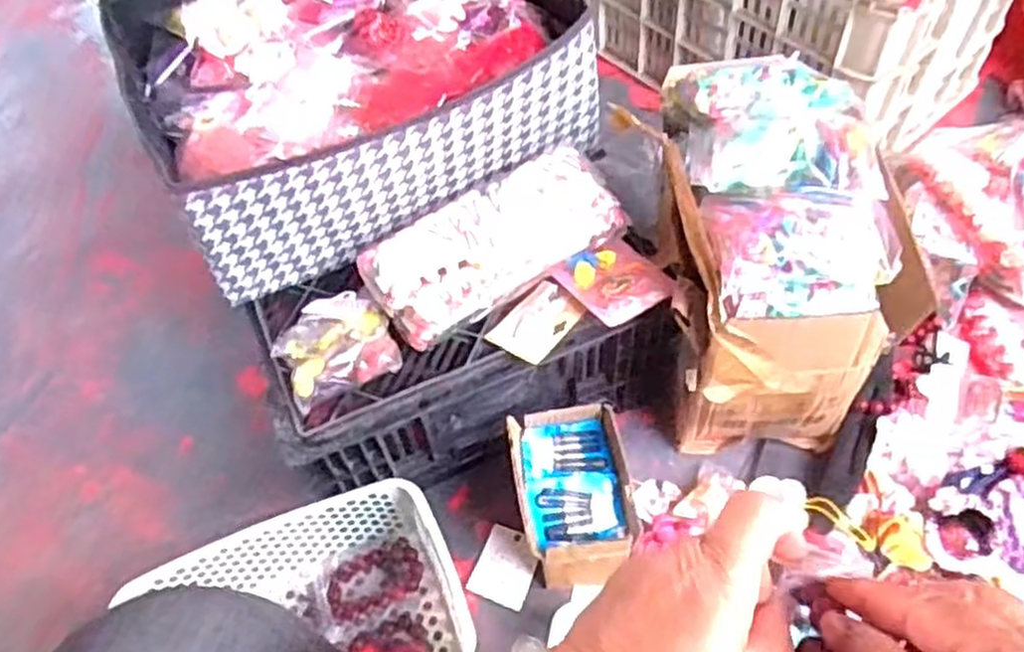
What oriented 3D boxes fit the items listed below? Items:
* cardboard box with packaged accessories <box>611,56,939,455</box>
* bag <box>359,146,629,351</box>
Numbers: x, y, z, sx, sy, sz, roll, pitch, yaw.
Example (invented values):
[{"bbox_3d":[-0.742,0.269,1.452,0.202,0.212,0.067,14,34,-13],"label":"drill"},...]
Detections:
[{"bbox_3d":[0.238,-0.050,0.748,0.192,0.306,0.250,-7,56,1],"label":"cardboard box with packaged accessories"},{"bbox_3d":[-0.014,-0.076,0.711,0.239,0.065,0.097,-33,59,-16],"label":"bag"}]

